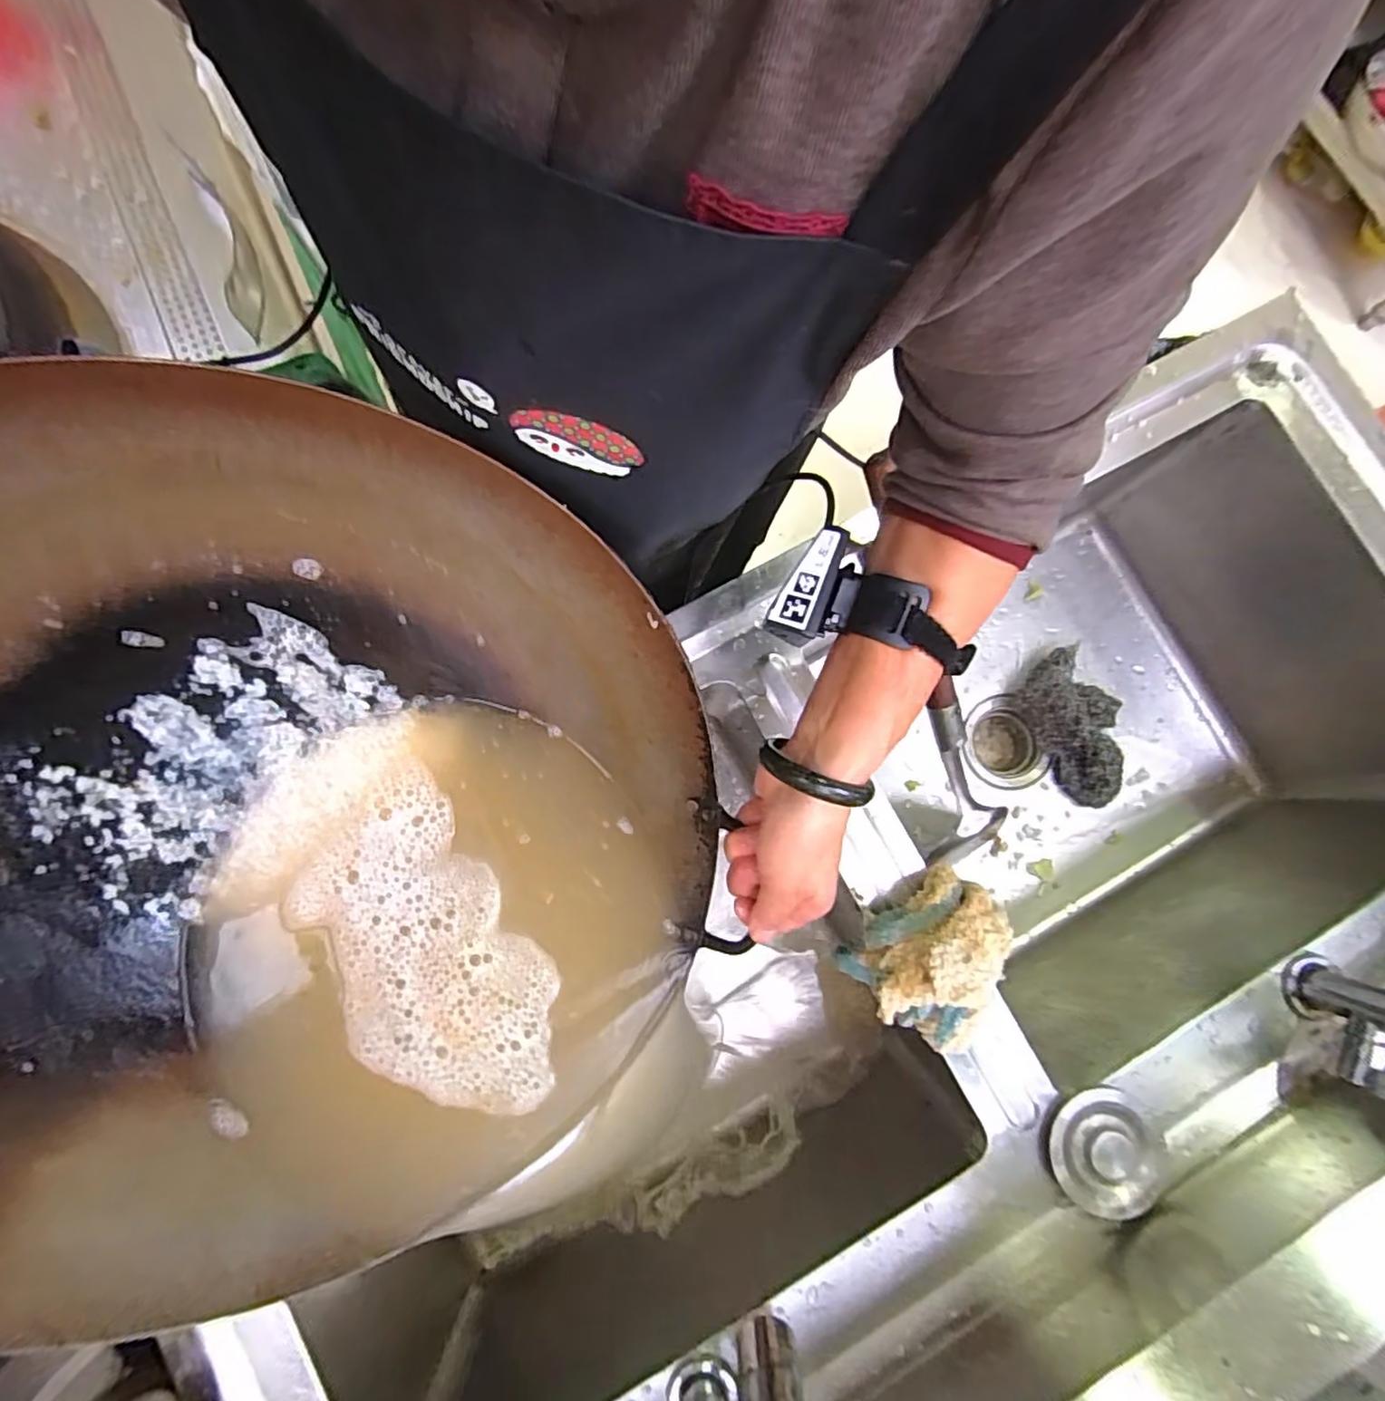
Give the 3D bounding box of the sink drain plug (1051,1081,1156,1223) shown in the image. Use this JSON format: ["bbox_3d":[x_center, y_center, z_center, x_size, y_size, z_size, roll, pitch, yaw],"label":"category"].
[{"bbox_3d":[0.299,0.326,0.464,0.072,0.013,0.078,10,66,9],"label":"sink drain plug"}]

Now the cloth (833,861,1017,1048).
[{"bbox_3d":[0.179,0.184,0.453,0.104,0.083,0.115,38,82,7],"label":"cloth"}]

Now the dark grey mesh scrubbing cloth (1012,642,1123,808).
[{"bbox_3d":[0.459,0.037,0.759,0.110,0.070,0.168,-34,81,-5],"label":"dark grey mesh scrubbing cloth"}]

